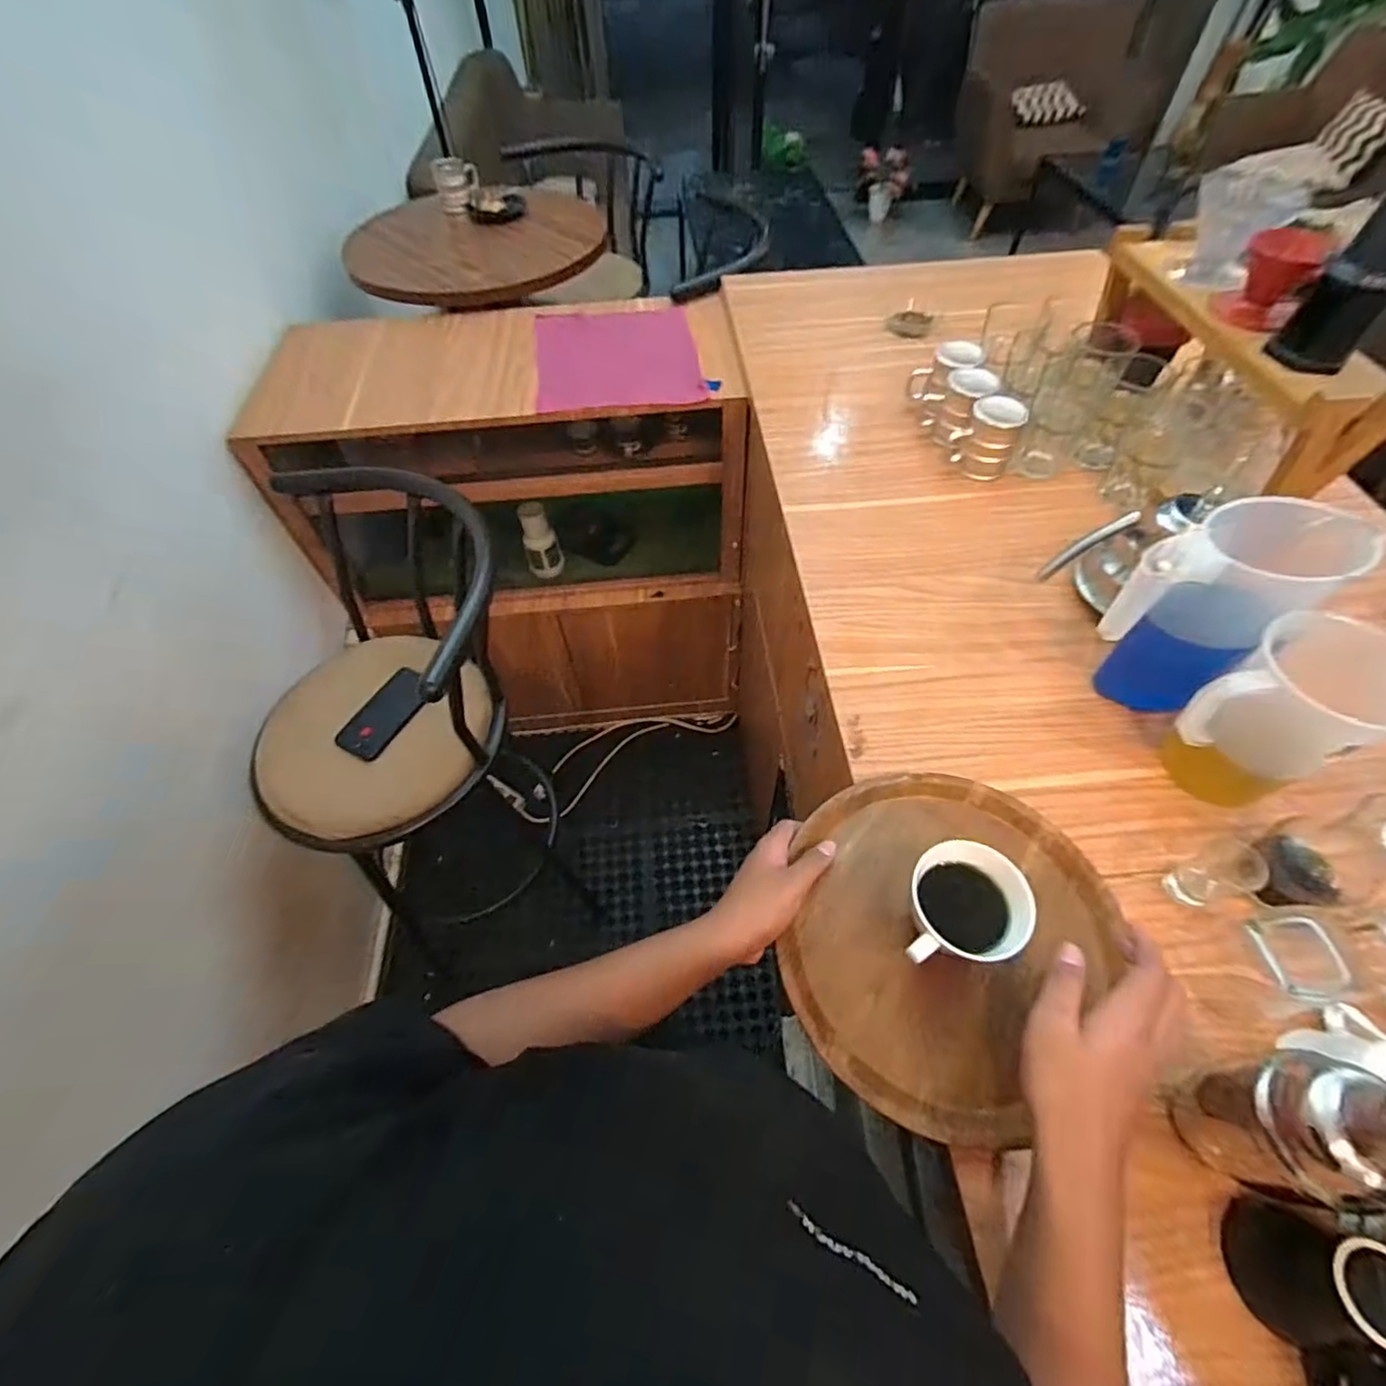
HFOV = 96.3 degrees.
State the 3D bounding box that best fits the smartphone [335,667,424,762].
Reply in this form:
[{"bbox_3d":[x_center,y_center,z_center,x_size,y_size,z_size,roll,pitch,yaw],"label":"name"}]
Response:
[{"bbox_3d":[-0.477,0.029,0.973,0.071,0.015,0.166,27,53,-1],"label":"smartphone"}]

